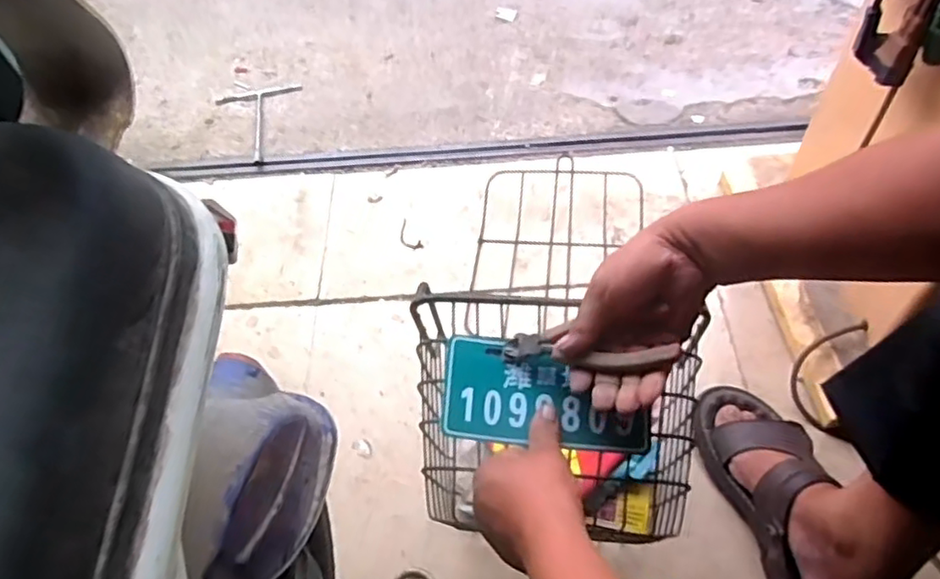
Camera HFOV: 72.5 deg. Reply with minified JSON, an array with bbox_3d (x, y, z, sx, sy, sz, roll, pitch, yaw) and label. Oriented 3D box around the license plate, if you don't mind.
[{"bbox_3d":[0.067,0.094,0.572,0.179,0.012,0.088,5,68,4],"label":"license plate"}]

